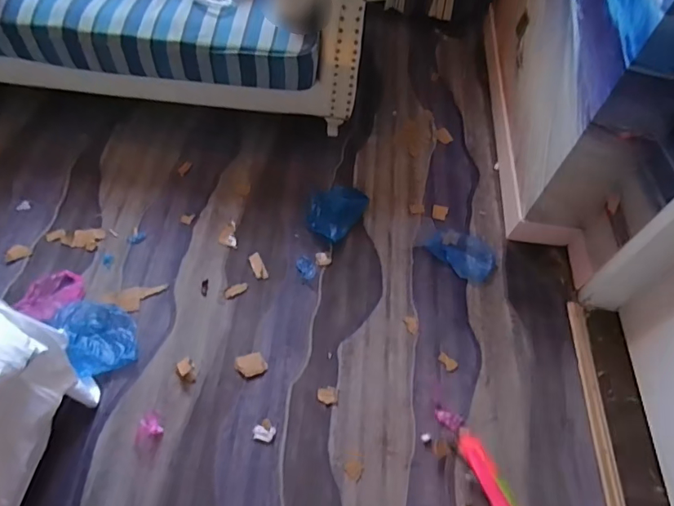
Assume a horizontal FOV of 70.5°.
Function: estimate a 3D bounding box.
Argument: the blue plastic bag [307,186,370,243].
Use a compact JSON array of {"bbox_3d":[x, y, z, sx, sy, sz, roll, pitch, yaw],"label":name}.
[{"bbox_3d":[-0.012,-0.151,1.579,0.174,0.092,0.186,37,63,17],"label":"blue plastic bag"}]

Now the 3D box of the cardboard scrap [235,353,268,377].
[{"bbox_3d":[-0.237,0.309,1.322,0.079,0.029,0.060,-19,62,-15],"label":"cardboard scrap"}]

